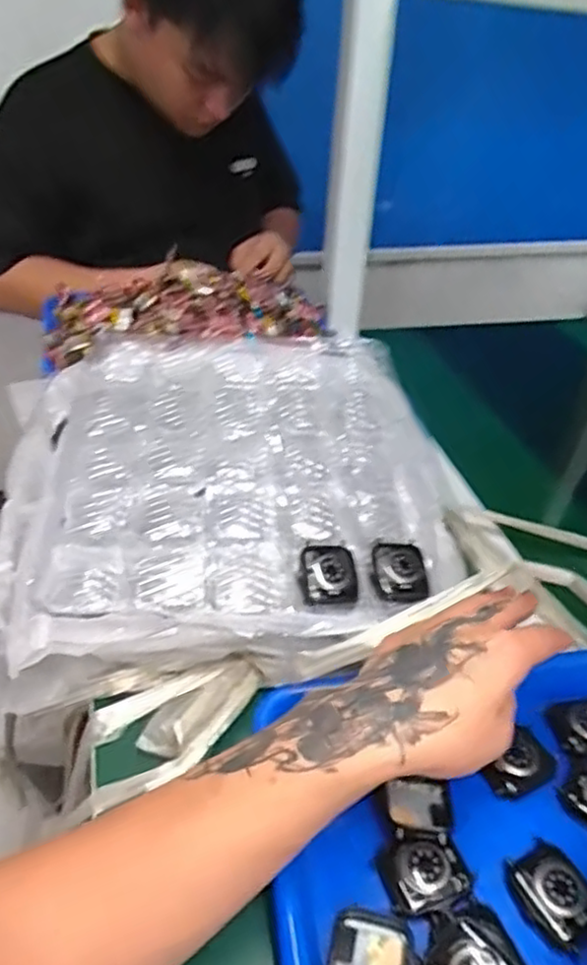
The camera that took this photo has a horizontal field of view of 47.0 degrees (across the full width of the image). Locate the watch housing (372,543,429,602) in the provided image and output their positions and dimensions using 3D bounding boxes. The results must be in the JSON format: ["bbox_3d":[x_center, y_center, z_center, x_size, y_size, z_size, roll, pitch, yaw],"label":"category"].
[{"bbox_3d":[0.070,0.058,0.444,0.033,0.010,0.045,1,37,-2],"label":"watch housing"}]

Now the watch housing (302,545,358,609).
[{"bbox_3d":[0.023,0.061,0.438,0.034,0.014,0.046,-2,38,-6],"label":"watch housing"}]

